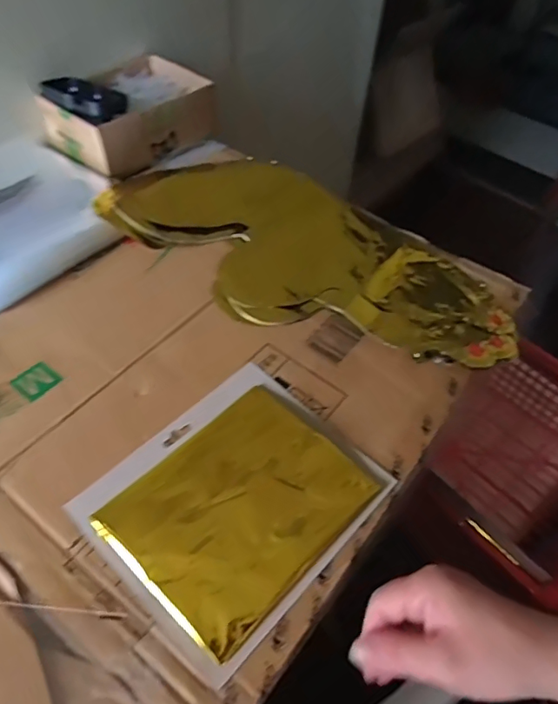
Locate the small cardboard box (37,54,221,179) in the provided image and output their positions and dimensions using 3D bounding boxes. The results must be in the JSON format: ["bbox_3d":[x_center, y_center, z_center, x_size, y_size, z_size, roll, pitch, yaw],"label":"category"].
[{"bbox_3d":[-0.194,-0.312,0.685,0.141,0.063,0.189,34,56,21],"label":"small cardboard box"}]

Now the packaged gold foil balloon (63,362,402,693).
[{"bbox_3d":[-0.031,0.101,0.388,0.160,0.013,0.188,37,57,23],"label":"packaged gold foil balloon"}]

